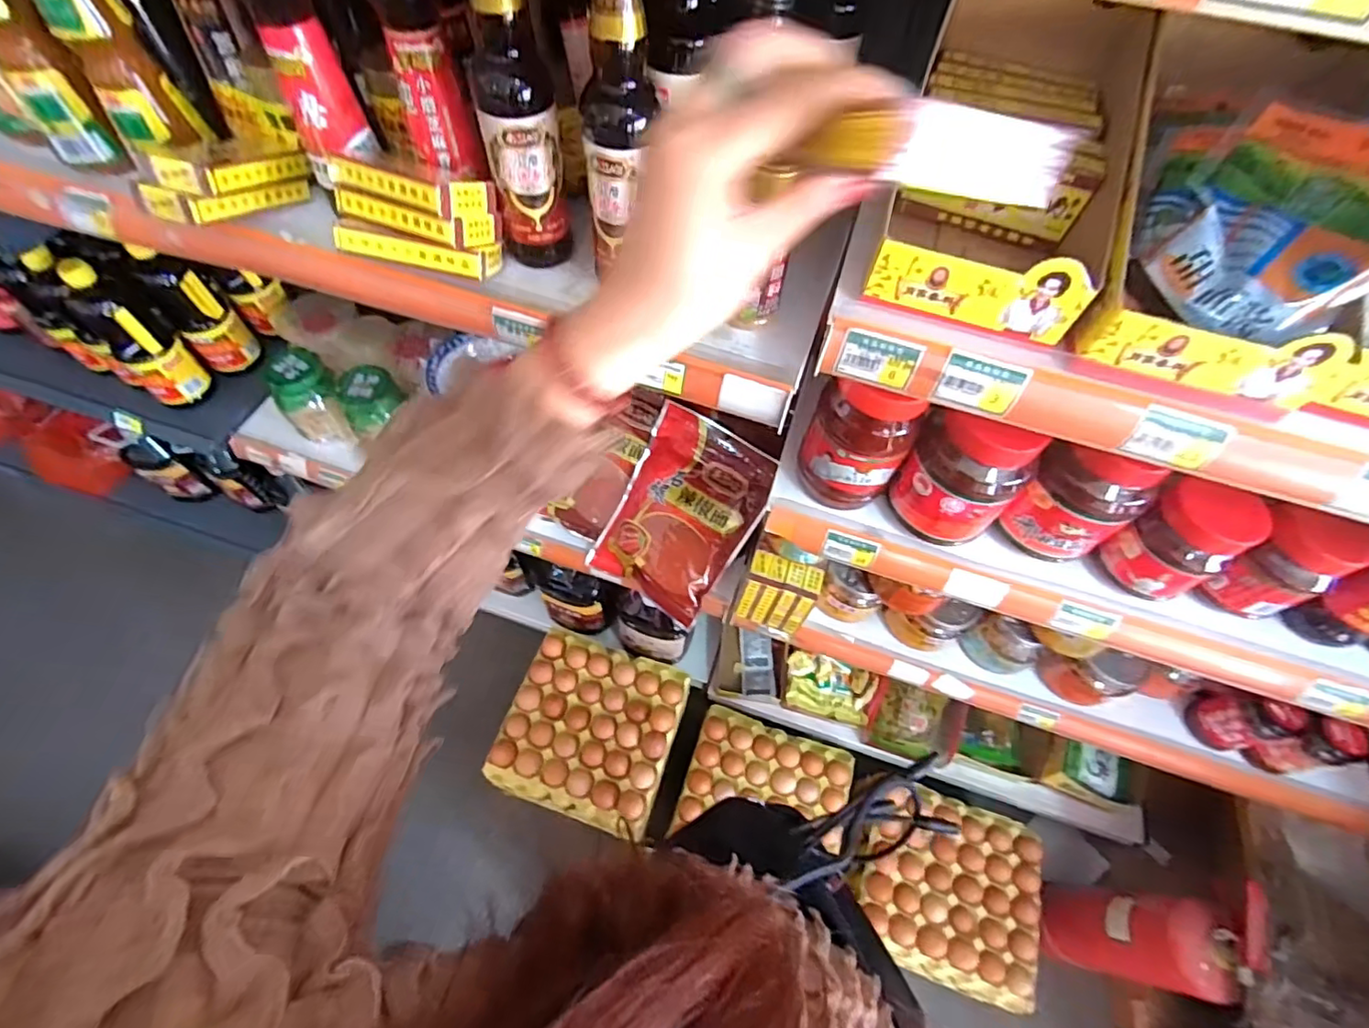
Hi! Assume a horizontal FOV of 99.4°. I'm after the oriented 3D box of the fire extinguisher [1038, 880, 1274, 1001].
[{"bbox_3d":[0.799,0.727,1.013,0.127,0.523,0.156,14,61,6],"label":"fire extinguisher"}]

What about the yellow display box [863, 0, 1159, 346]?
[{"bbox_3d":[0.234,-0.258,0.430,0.138,0.073,0.292,18,61,7],"label":"yellow display box"}]

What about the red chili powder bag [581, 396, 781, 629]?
[{"bbox_3d":[-0.004,0.002,0.840,0.187,0.029,0.264,31,98,8],"label":"red chili powder bag"}]

